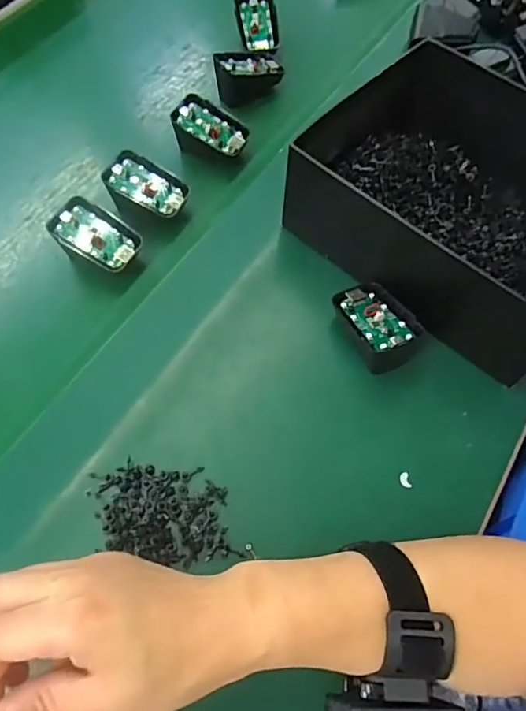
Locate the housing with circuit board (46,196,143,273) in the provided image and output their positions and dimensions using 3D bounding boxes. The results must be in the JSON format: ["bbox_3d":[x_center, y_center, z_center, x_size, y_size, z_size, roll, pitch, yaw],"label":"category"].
[{"bbox_3d":[-0.139,-0.094,0.435,0.067,0.044,0.050,28,67,14],"label":"housing with circuit board"}]

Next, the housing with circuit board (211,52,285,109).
[{"bbox_3d":[-0.015,-0.287,0.533,0.068,0.035,0.039,-23,65,-10],"label":"housing with circuit board"}]

